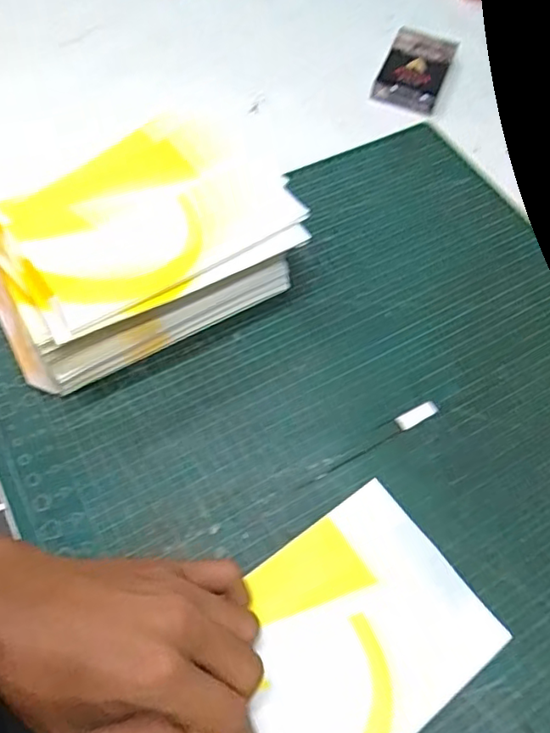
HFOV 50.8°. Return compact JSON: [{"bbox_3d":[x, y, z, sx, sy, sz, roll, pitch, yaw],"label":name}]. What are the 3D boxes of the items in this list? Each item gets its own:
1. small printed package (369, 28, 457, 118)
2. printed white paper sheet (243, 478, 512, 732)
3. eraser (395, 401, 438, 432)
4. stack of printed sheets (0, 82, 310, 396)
[{"bbox_3d":[0.133,-0.282,0.551,0.057,0.016,0.096,21,62,7],"label":"small printed package"},{"bbox_3d":[0.030,0.157,0.320,0.174,0.007,0.117,-31,66,-20],"label":"printed white paper sheet"},{"bbox_3d":[0.097,0.033,0.393,0.031,0.004,0.011,-24,66,-16],"label":"eraser"},{"bbox_3d":[-0.093,-0.086,0.396,0.206,0.084,0.129,-28,67,-17],"label":"stack of printed sheets"}]

